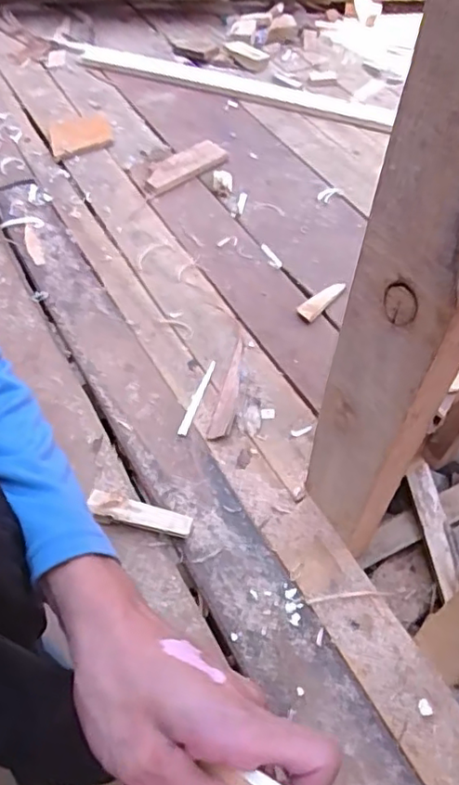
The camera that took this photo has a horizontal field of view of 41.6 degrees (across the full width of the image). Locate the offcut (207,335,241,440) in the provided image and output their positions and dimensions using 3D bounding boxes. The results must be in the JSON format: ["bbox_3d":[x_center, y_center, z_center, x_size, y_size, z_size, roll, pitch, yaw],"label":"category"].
[{"bbox_3d":[0.003,-0.006,0.799,0.026,0.006,0.167,11,53,7],"label":"offcut"}]

